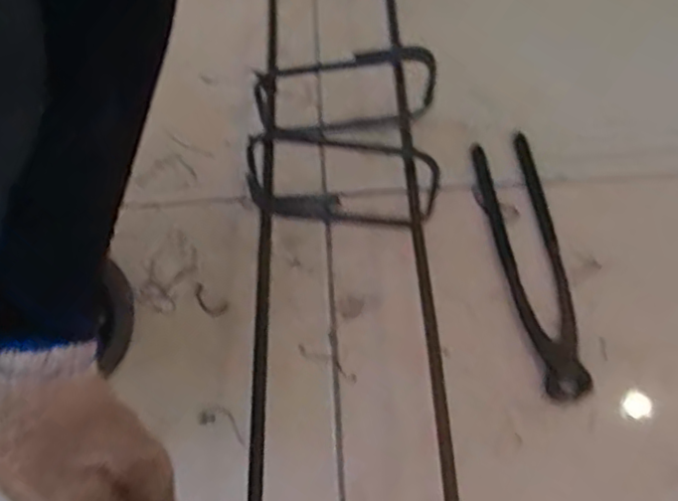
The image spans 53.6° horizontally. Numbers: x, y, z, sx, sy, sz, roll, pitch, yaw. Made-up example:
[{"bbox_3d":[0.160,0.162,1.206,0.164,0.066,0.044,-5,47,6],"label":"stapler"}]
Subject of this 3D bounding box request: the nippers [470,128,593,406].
[{"bbox_3d":[0.142,0.008,0.493,0.043,0.031,0.203,-10,66,-2],"label":"nippers"}]

